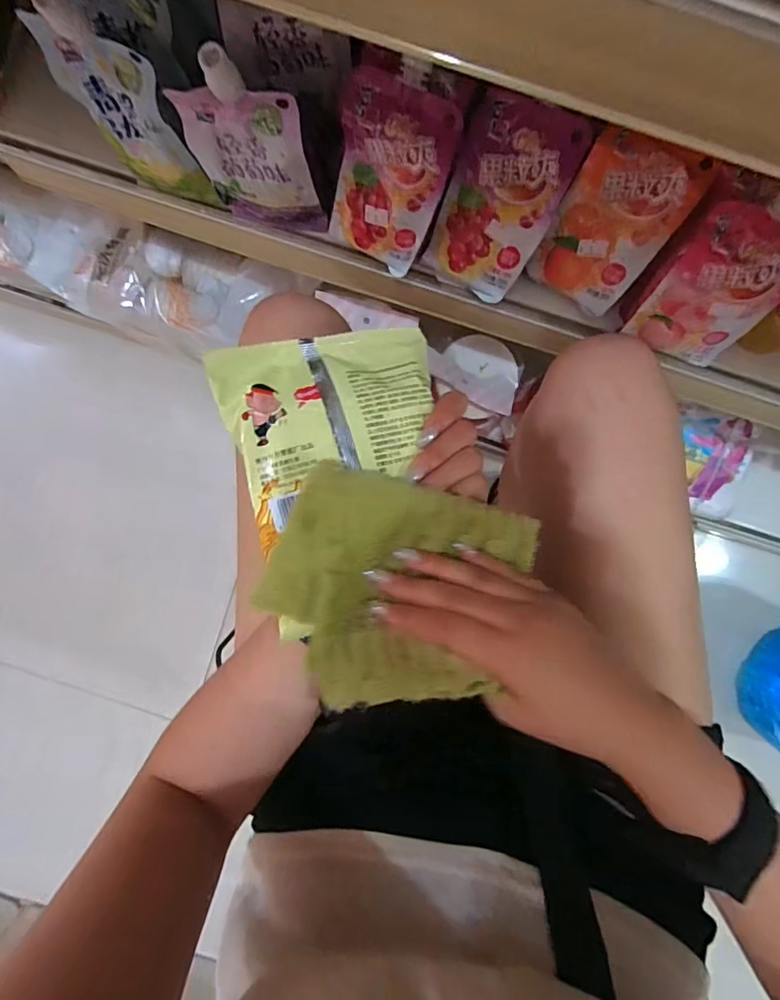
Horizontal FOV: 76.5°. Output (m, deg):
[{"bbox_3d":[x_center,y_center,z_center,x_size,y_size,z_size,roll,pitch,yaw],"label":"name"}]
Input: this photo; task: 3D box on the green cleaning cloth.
[{"bbox_3d":[0.004,0.050,0.273,0.140,0.045,0.115,17,95,-1],"label":"green cleaning cloth"}]

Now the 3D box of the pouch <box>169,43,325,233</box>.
[{"bbox_3d":[-0.096,-0.240,0.349,0.080,0.160,0.024,1,96,0],"label":"pouch"}]

